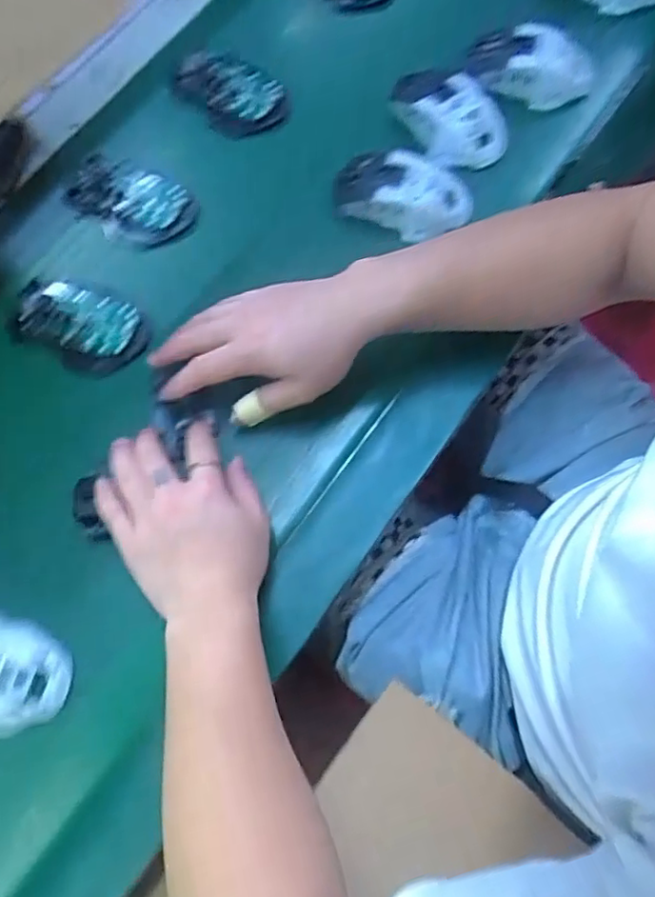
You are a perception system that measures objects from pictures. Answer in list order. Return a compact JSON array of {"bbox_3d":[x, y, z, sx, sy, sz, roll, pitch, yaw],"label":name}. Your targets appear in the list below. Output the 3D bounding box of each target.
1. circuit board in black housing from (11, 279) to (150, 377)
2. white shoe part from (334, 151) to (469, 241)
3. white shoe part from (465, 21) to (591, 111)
[{"bbox_3d":[-0.206,-0.101,0.532,0.104,0.019,0.069,14,74,6],"label":"circuit board in black housing"},{"bbox_3d":[0.067,-0.224,0.554,0.113,0.039,0.064,22,75,8],"label":"white shoe part"},{"bbox_3d":[0.185,-0.346,0.580,0.110,0.037,0.064,10,73,5],"label":"white shoe part"}]

